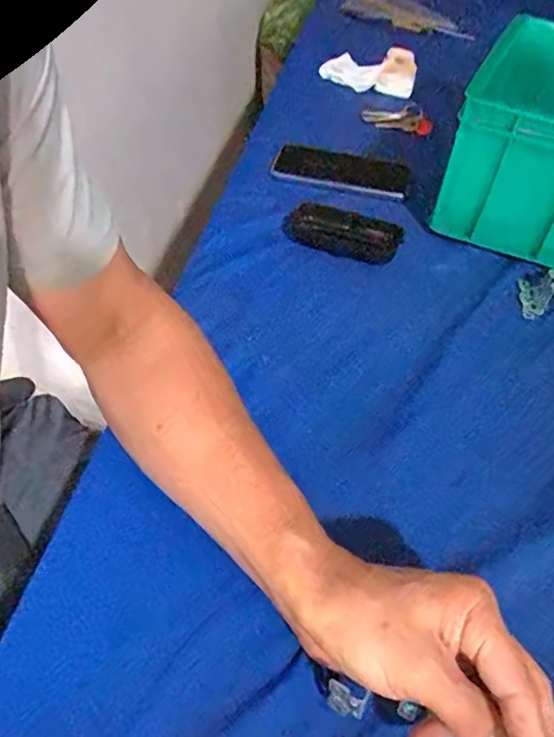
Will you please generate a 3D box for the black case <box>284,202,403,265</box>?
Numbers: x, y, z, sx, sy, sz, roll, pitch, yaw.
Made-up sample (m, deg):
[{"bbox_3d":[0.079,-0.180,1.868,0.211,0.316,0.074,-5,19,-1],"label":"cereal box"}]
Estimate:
[{"bbox_3d":[0.071,-0.150,0.622,0.132,0.034,0.049,21,49,14],"label":"black case"}]

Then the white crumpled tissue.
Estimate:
[{"bbox_3d":[0.145,-0.474,0.889,0.148,0.043,0.092,17,48,11],"label":"white crumpled tissue"}]

